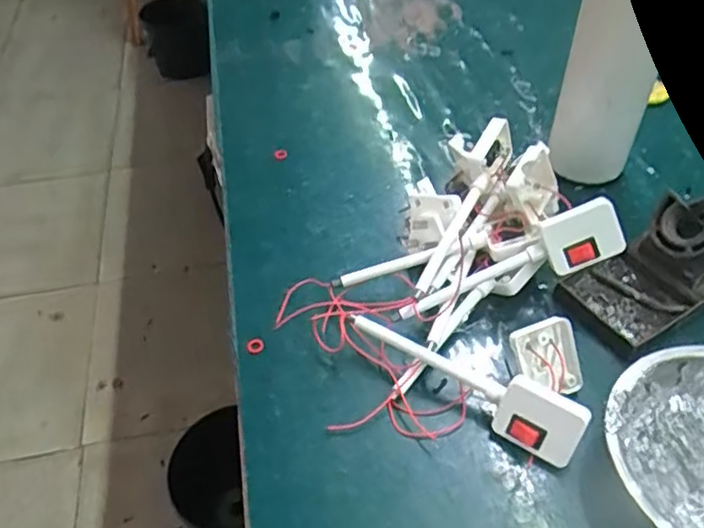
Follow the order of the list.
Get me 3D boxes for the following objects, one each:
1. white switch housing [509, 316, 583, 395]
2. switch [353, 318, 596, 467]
[{"bbox_3d":[0.121,0.059,0.396,0.037,0.047,0.011,-18,5,8],"label":"white switch housing"},{"bbox_3d":[0.066,0.070,0.393,0.151,0.039,0.027,26,54,25],"label":"switch"}]

